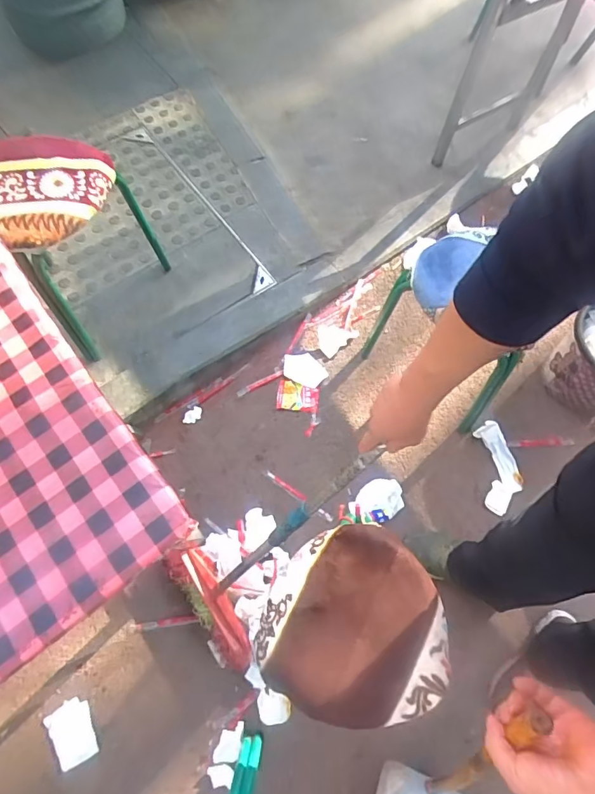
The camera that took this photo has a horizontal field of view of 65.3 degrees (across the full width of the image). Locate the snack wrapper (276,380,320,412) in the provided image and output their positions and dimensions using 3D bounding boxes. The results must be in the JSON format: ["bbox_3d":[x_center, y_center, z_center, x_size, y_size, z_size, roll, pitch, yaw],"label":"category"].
[{"bbox_3d":[0.002,-0.004,1.354,0.119,0.017,0.082,4,67,3],"label":"snack wrapper"}]

